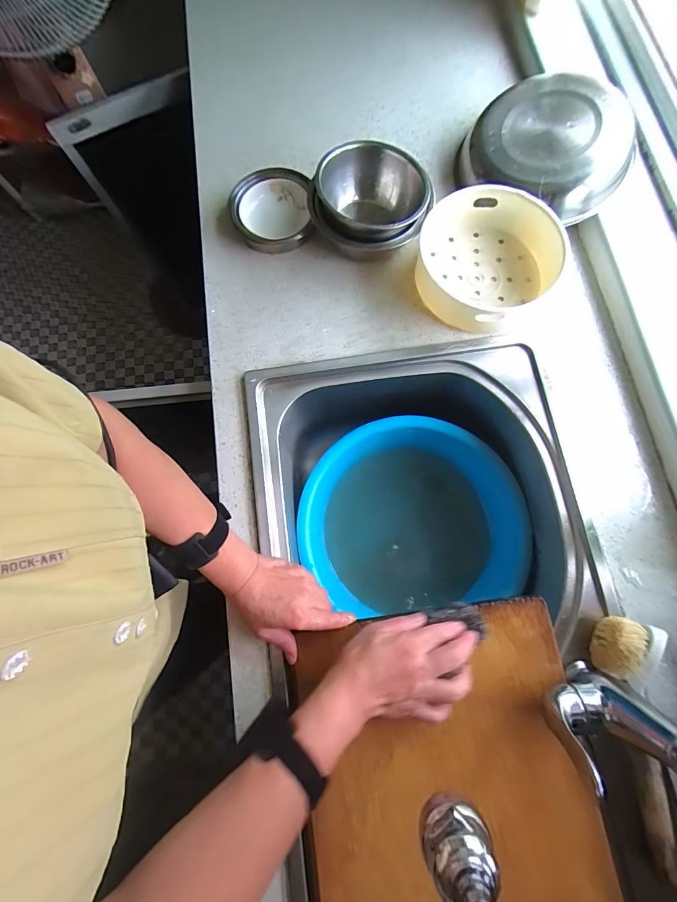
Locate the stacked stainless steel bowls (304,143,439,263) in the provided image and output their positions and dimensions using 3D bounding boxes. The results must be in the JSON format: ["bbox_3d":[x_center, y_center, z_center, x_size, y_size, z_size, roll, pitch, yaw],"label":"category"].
[{"bbox_3d":[0.044,-0.348,0.508,0.160,0.075,0.146,0,78,1],"label":"stacked stainless steel bowls"}]

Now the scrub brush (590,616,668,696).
[{"bbox_3d":[0.311,0.217,0.389,0.043,0.063,0.064,22,79,6],"label":"scrub brush"}]

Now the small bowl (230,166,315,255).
[{"bbox_3d":[-0.102,-0.366,0.541,0.119,0.040,0.122,-3,77,1],"label":"small bowl"}]

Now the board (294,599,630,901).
[{"bbox_3d":[0.122,0.385,0.366,0.294,0.022,0.396,-8,77,-1],"label":"board"}]

